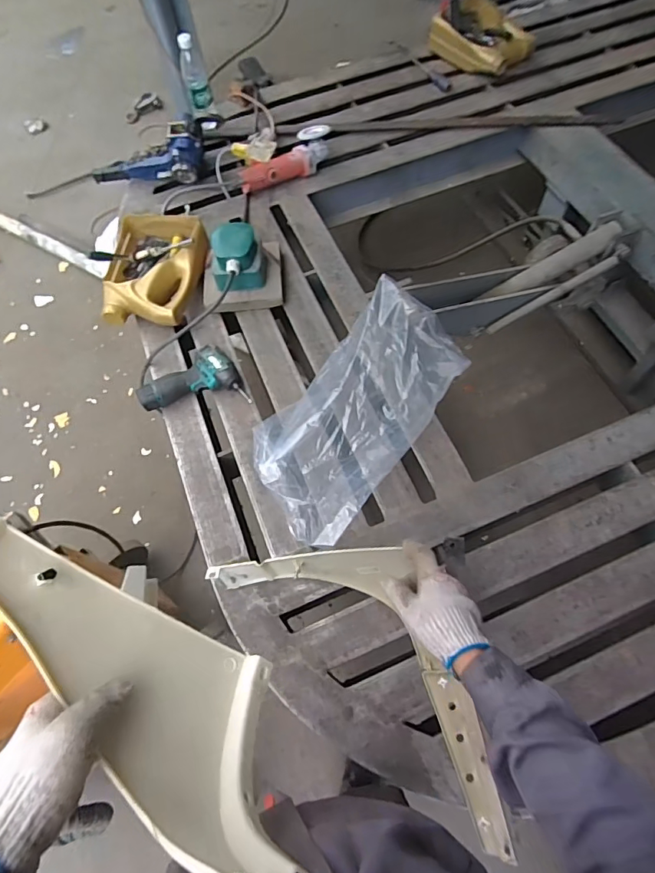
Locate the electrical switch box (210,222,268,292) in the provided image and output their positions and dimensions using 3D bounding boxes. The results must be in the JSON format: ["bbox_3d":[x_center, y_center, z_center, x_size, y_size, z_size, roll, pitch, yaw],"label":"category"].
[{"bbox_3d":[-0.206,-0.406,1.054,0.122,0.094,0.142,-11,64,-2],"label":"electrical switch box"}]

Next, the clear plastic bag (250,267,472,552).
[{"bbox_3d":[0.039,-0.054,0.885,0.264,0.173,0.471,35,71,18],"label":"clear plastic bag"}]

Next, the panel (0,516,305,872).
[{"bbox_3d":[-0.193,0.166,0.365,0.417,0.193,0.106,45,72,-6],"label":"panel"}]

